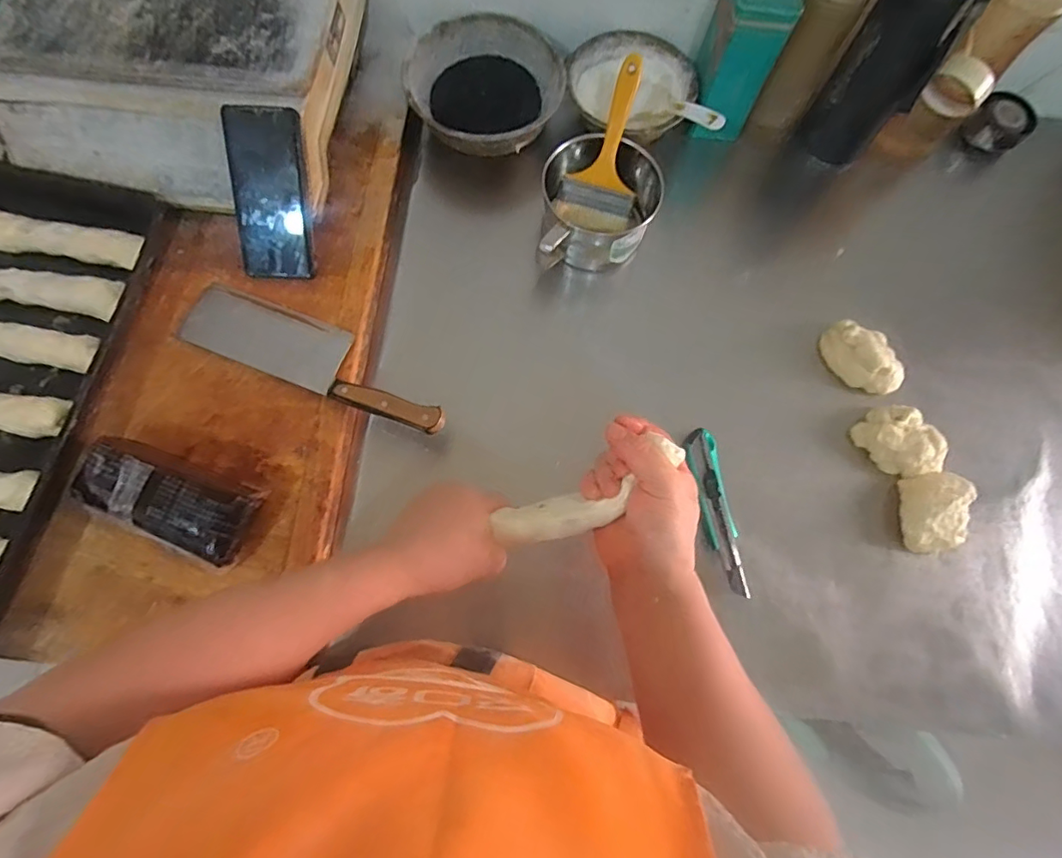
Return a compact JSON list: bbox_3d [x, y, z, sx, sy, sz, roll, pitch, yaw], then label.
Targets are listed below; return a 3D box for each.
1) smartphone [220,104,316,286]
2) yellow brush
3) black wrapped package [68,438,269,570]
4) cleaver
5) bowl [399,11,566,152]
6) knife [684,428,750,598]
[{"bbox_3d":[-0.268,-0.238,0.543,0.067,0.016,0.160,1,109,-1],"label":"smartphone"},{"bbox_3d":[0.089,-0.315,0.595,0.085,0.023,0.171,19,116,4],"label":"yellow brush"},{"bbox_3d":[-0.324,0.061,0.477,0.155,0.057,0.076,20,74,4],"label":"black wrapped package"},{"bbox_3d":[-0.220,-0.077,0.541,0.295,0.020,0.074,21,74,4],"label":"cleaver"},{"bbox_3d":[-0.056,-0.413,0.657,0.178,0.068,0.171,0,74,-2],"label":"bowl"},{"bbox_3d":[0.192,0.085,0.554,0.035,0.012,0.171,-7,74,-4],"label":"knife"}]

